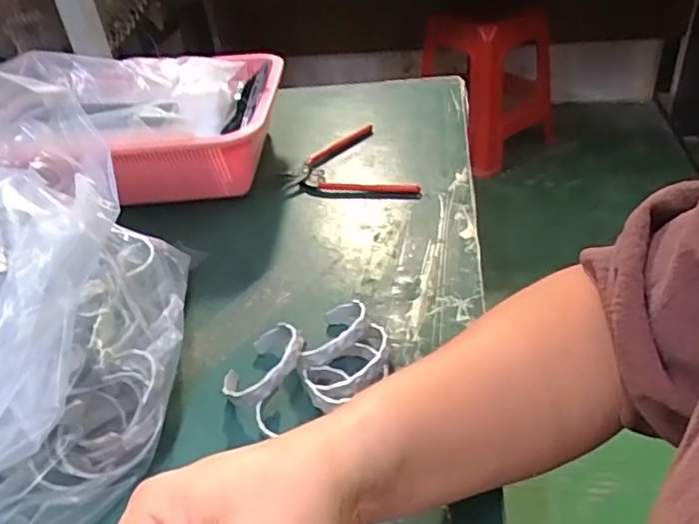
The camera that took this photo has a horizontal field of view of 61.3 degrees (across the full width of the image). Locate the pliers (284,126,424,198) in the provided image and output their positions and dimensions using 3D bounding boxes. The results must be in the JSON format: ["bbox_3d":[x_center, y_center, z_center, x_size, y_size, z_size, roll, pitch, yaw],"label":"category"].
[{"bbox_3d":[0.014,-0.105,0.619,0.133,0.013,0.124,5,39,15],"label":"pliers"}]

